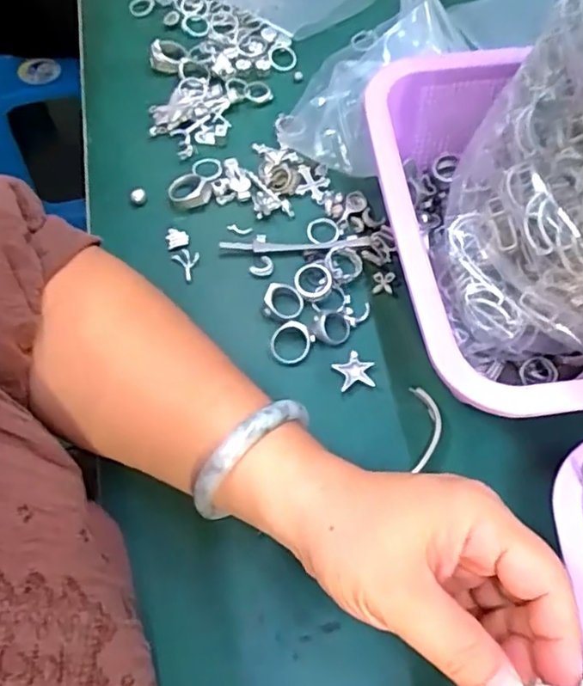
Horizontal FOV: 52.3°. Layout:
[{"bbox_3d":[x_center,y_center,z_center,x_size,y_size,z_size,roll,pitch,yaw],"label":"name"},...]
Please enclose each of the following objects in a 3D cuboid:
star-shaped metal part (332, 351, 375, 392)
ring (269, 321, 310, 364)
[{"bbox_3d":[0.037,0.017,0.348,0.022,0.006,0.021,-15,66,-8],"label":"star-shaped metal part"},{"bbox_3d":[-0.001,0.000,0.354,0.024,0.004,0.024,-1,84,4],"label":"ring"}]

